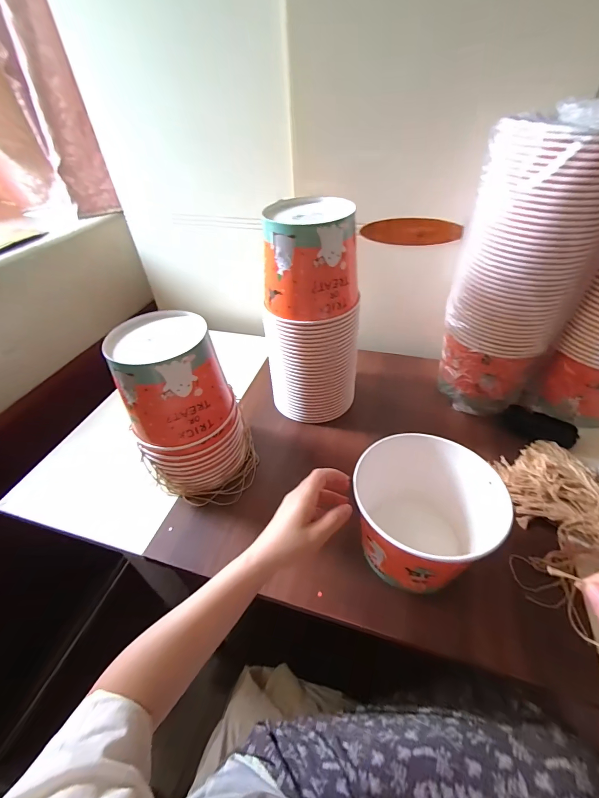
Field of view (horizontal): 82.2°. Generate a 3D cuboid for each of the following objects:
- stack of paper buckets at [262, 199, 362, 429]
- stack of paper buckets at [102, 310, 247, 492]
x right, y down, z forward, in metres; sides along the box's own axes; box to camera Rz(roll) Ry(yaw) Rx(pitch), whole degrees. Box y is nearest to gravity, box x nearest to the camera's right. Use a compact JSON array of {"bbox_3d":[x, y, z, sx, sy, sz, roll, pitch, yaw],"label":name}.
[{"bbox_3d":[0.023,-0.134,0.595,0.155,0.340,0.158,2,43,7],"label":"stack of paper buckets"},{"bbox_3d":[-0.170,0.012,0.524,0.150,0.246,0.147,-18,44,-14],"label":"stack of paper buckets"}]

